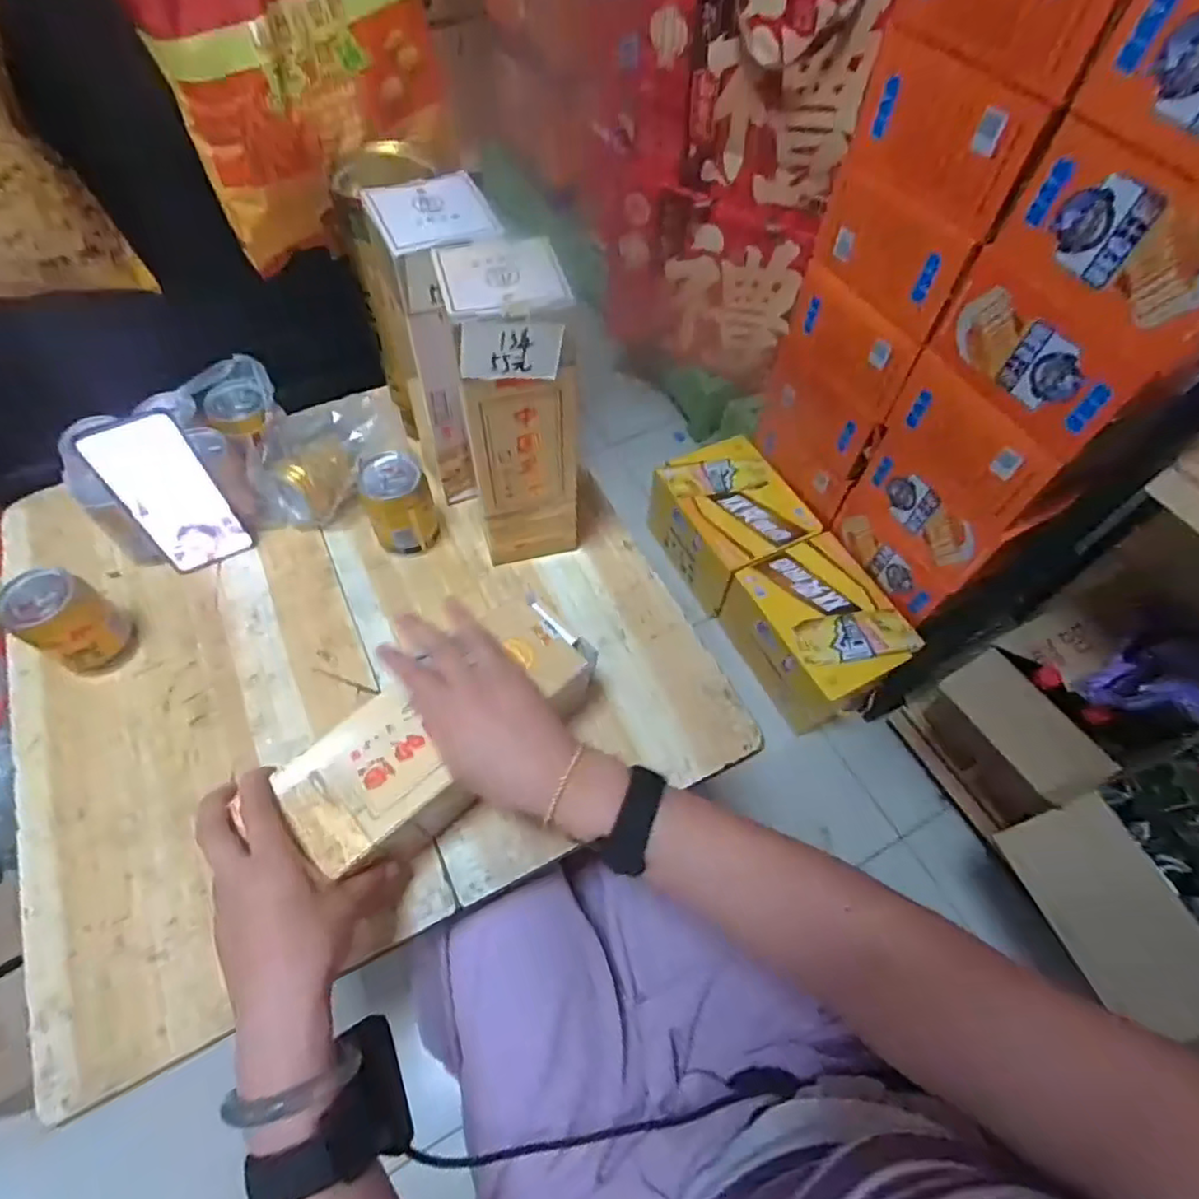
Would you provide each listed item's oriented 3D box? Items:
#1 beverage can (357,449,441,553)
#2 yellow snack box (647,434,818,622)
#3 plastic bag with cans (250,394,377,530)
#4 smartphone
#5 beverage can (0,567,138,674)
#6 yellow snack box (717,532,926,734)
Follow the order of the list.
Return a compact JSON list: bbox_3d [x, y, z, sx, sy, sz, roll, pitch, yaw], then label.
[{"bbox_3d":[-0.198,-0.092,0.641,0.062,0.091,0.066,1,59,-1],"label":"beverage can"},{"bbox_3d":[0.251,-0.154,1.273,0.209,0.162,0.278,-24,63,-15],"label":"yellow snack box"},{"bbox_3d":[-0.281,-0.133,0.655,0.129,0.104,0.081,-8,60,-6],"label":"plastic bag with cans"},{"bbox_3d":[-0.395,-0.095,0.596,0.075,0.163,0.009,-27,51,-18],"label":"smartphone"},{"bbox_3d":[-0.464,0.022,0.566,0.068,0.088,0.062,1,59,-1],"label":"beverage can"},{"bbox_3d":[0.388,0.054,1.157,0.201,0.180,0.274,-25,63,-15],"label":"yellow snack box"}]

